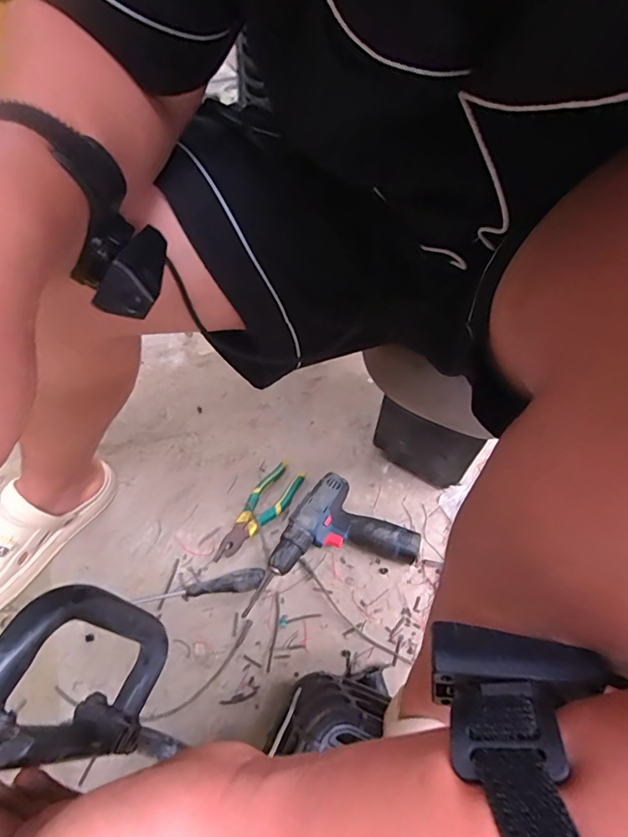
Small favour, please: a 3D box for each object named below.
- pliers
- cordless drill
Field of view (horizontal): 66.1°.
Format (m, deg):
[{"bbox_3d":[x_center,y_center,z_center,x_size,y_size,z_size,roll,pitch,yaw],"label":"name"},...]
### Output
[{"bbox_3d":[-0.090,0.147,0.775,0.058,0.016,0.191,37,62,18],"label":"pliers"},{"bbox_3d":[0.027,0.217,0.723,0.183,0.053,0.243,31,60,15],"label":"cordless drill"}]

